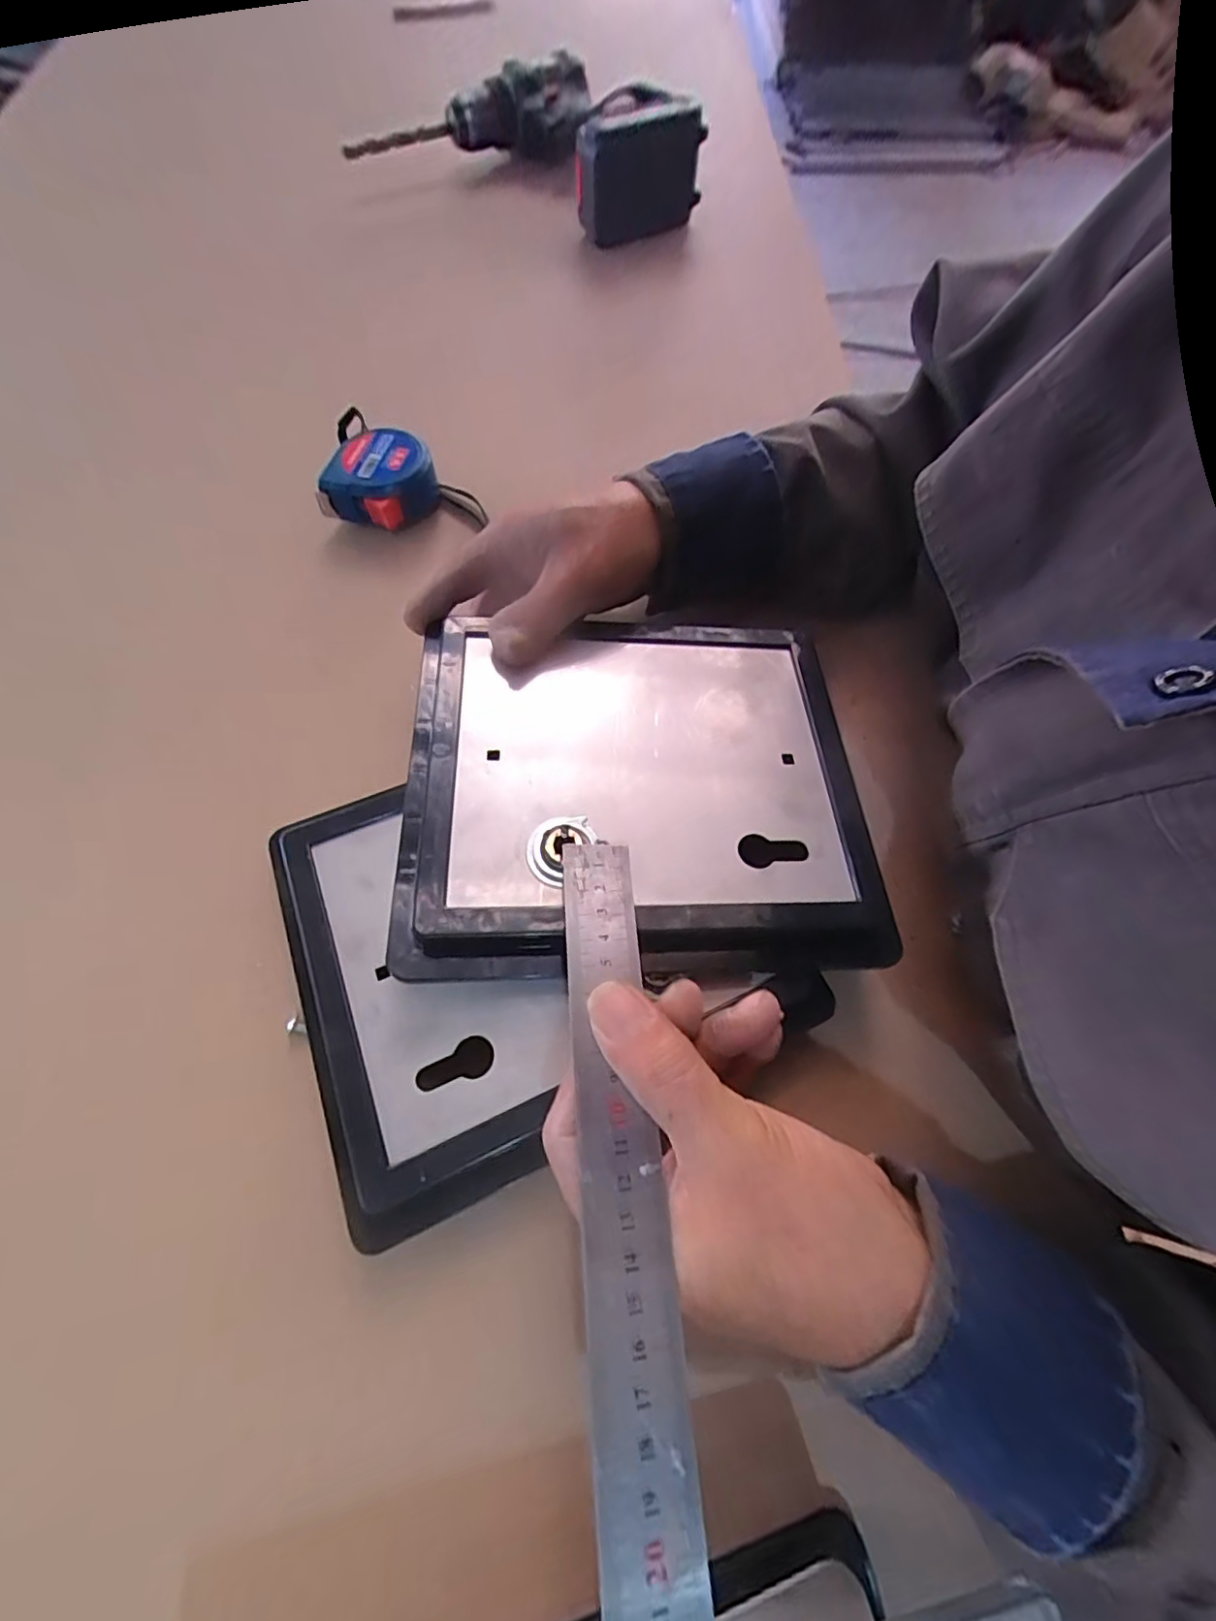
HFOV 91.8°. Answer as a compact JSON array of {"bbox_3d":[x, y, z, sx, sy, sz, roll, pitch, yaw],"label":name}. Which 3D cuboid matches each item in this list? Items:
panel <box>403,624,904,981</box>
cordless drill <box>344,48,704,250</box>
[{"bbox_3d":[0.013,-0.017,0.272,0.207,0.028,0.180,-2,67,-3],"label":"panel"},{"bbox_3d":[-0.067,-0.567,0.504,0.217,0.068,0.219,-36,72,-15],"label":"cordless drill"}]

